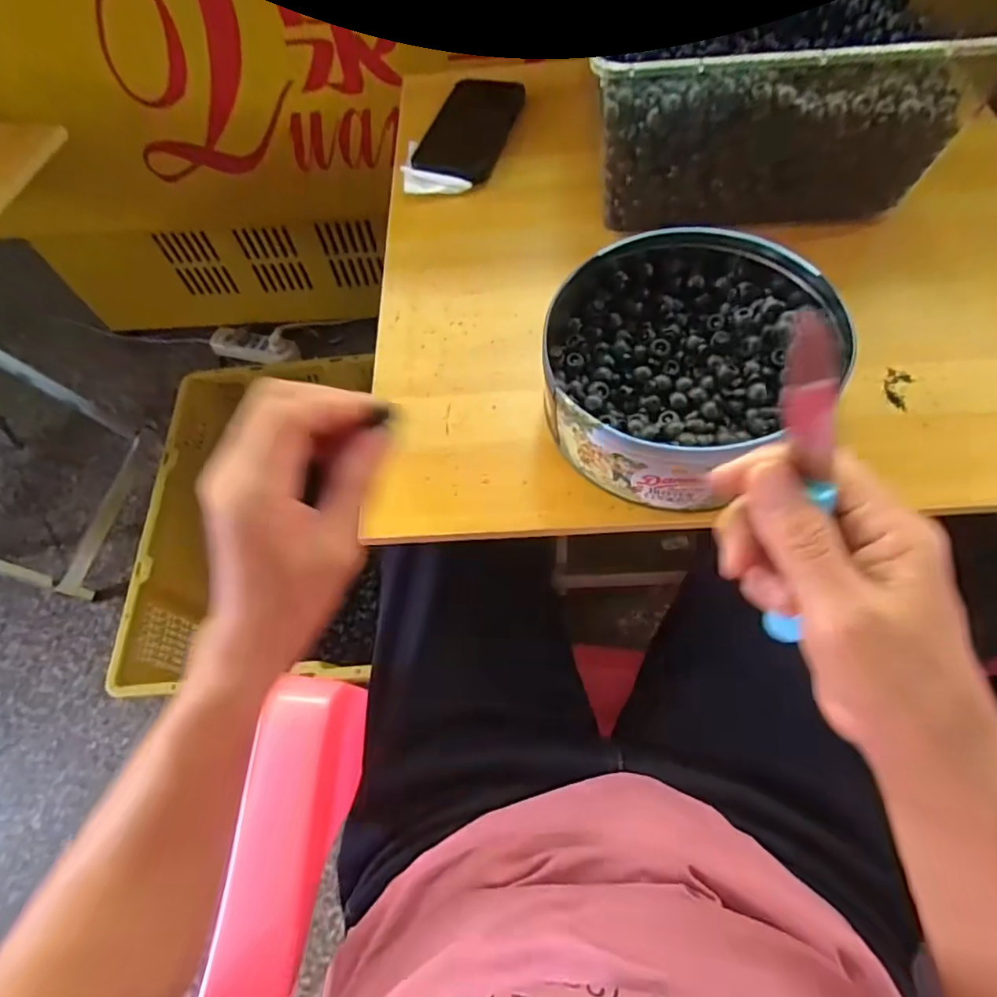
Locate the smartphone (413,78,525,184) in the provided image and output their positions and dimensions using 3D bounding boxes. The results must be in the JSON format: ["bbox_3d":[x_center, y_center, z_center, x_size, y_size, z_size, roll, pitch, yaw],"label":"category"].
[{"bbox_3d":[-0.028,-0.389,0.593,0.082,0.008,0.161,15,65,12],"label":"smartphone"}]

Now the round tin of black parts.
[{"bbox_3d":[0.127,-0.098,0.397,0.190,0.083,0.198,-2,63,3],"label":"round tin of black parts"}]

